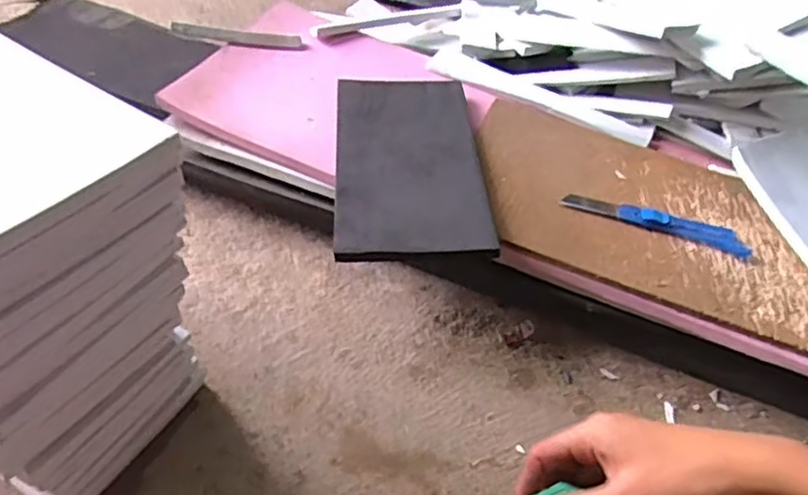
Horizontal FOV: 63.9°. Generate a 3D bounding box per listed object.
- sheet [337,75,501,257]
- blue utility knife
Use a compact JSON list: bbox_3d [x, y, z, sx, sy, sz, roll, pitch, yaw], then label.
[{"bbox_3d":[0.006,-0.096,0.687,0.151,0.011,0.279,2,48,-6],"label":"sheet"},{"bbox_3d":[0.263,-0.028,0.673,0.191,0.010,0.030,18,50,9],"label":"blue utility knife"}]

